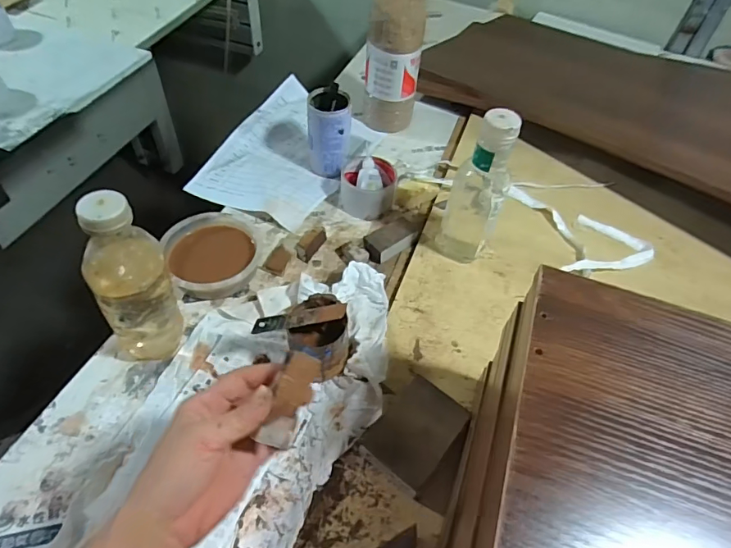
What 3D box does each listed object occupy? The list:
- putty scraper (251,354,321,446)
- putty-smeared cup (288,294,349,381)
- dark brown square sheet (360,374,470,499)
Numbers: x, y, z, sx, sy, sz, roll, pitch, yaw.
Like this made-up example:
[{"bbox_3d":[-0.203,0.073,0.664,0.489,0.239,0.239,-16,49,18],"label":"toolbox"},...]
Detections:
[{"bbox_3d":[-0.057,0.093,0.354,0.006,0.033,0.069,10,70,56],"label":"putty scraper"},{"bbox_3d":[-0.048,0.071,0.527,0.066,0.074,0.063,2,52,-3],"label":"putty-smeared cup"},{"bbox_3d":[0.050,0.158,0.477,0.071,0.009,0.095,36,72,26],"label":"dark brown square sheet"}]

